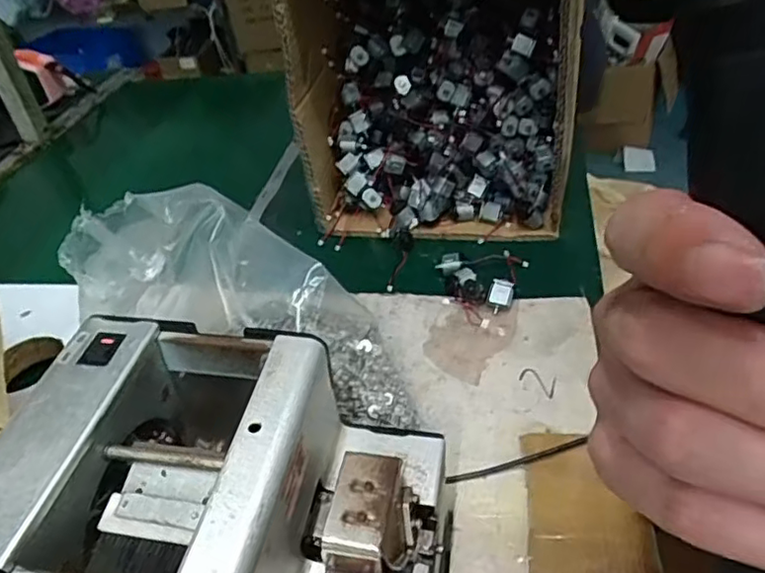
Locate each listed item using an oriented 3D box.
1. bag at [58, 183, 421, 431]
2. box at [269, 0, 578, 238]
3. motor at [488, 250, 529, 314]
[{"bbox_3d":[-0.062,0.005,0.363,0.226,0.057,0.112,29,32,-28],"label":"bag"},{"bbox_3d":[0.053,-0.216,0.570,0.236,0.278,0.212,0,40,13],"label":"box"},{"bbox_3d":[0.105,-0.009,0.507,0.022,0.018,0.071,7,41,19],"label":"motor"}]

